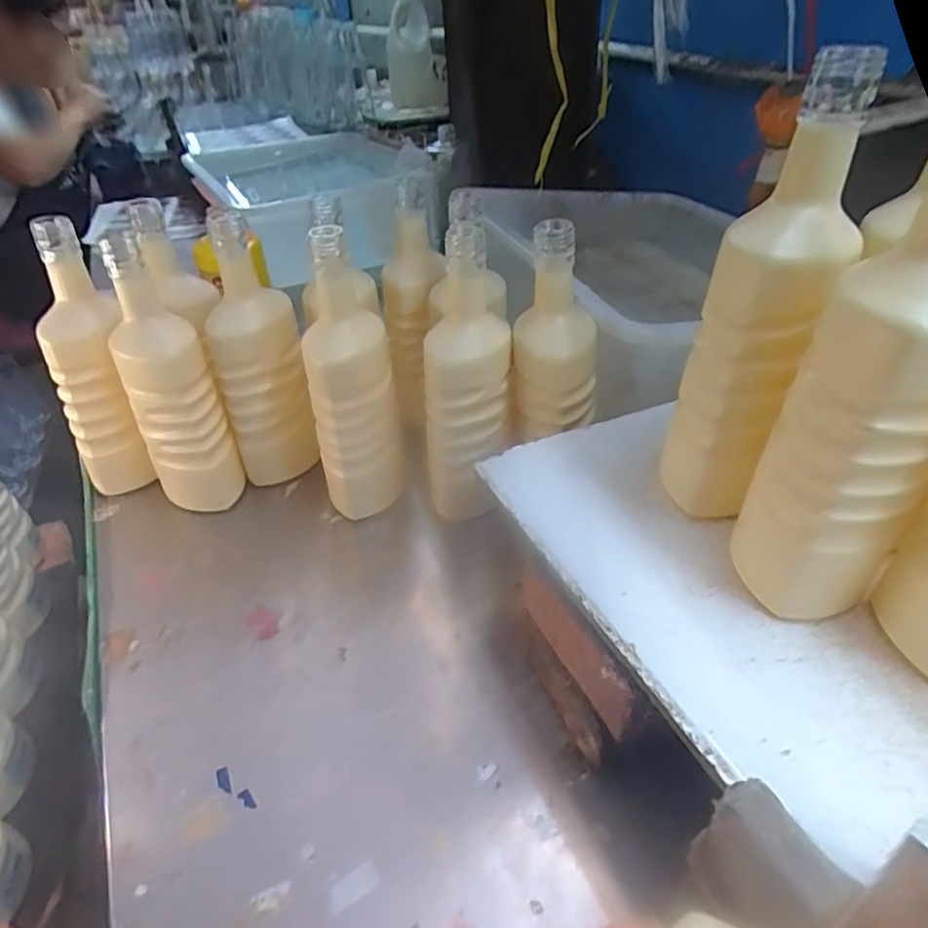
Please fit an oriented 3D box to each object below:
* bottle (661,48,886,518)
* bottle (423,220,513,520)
[{"bbox_3d":[0.165,-0.073,0.345,0.071,0.243,0.076,11,43,19],"label":"bottle"},{"bbox_3d":[0.002,-0.070,0.538,0.078,0.245,0.076,-3,41,3],"label":"bottle"}]

